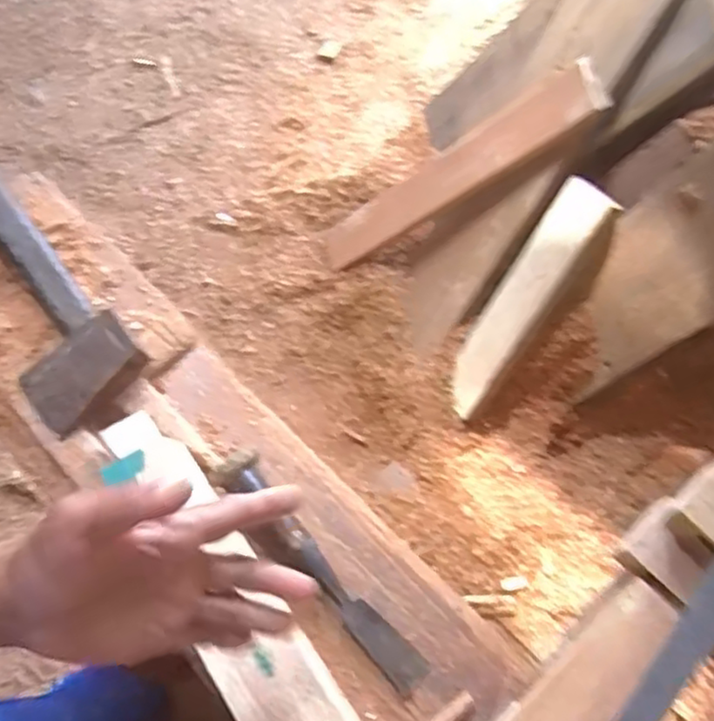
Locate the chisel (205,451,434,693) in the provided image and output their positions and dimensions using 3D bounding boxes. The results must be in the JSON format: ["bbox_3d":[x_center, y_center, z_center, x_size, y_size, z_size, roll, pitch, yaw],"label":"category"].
[{"bbox_3d":[-0.035,0.178,0.587,0.042,0.035,0.241,-38,74,-14],"label":"chisel"}]

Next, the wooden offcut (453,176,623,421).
[{"bbox_3d":[0.269,-0.090,1.135,0.094,0.057,0.422,34,118,9],"label":"wooden offcut"}]

